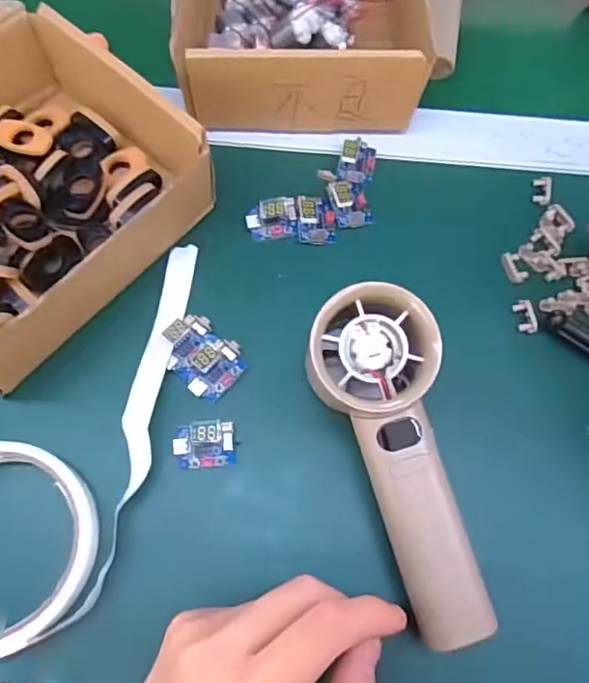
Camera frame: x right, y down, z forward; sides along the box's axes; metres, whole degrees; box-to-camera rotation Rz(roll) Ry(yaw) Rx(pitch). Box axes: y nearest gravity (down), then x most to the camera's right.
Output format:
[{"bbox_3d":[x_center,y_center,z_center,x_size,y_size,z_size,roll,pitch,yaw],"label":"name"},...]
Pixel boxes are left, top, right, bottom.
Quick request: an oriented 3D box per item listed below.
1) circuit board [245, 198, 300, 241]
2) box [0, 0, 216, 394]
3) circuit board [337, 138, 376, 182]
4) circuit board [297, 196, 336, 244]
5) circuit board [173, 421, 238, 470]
[{"bbox_3d":[-0.013,-0.072,0.325,0.030,0.014,0.019,-6,71,-5],"label":"circuit board"},{"bbox_3d":[-0.143,-0.089,0.294,0.152,0.050,0.178,38,73,11],"label":"box"},{"bbox_3d":[0.039,-0.113,0.342,0.021,0.011,0.030,11,70,2],"label":"circuit board"},{"bbox_3d":[0.013,-0.074,0.326,0.022,0.013,0.029,-1,70,-3],"label":"circuit board"},{"bbox_3d":[-0.046,0.051,0.278,0.030,0.011,0.022,-5,71,-4],"label":"circuit board"}]

